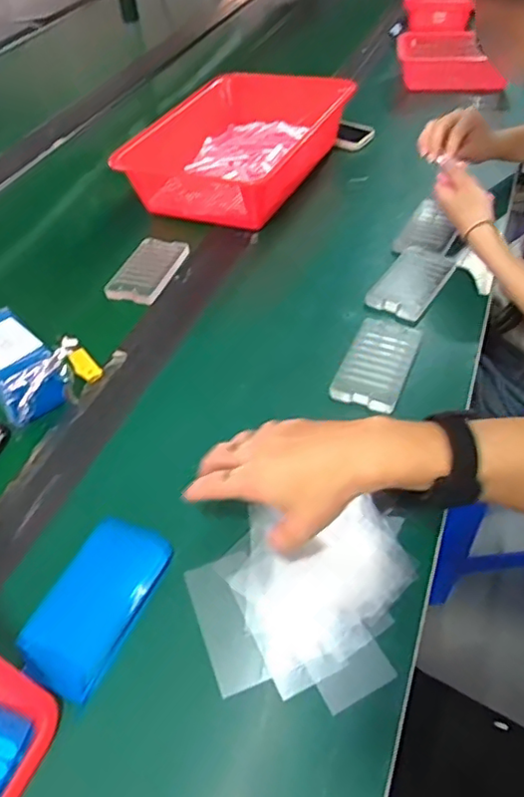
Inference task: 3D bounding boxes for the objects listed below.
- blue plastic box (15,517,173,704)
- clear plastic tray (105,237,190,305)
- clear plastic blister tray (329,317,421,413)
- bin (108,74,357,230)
[{"bbox_3d":[-0.131,0.159,0.471,0.066,0.020,0.132,17,51,20],"label":"blue plastic box"},{"bbox_3d":[-0.151,-0.171,0.793,0.073,0.013,0.123,11,50,16],"label":"clear plastic tray"},{"bbox_3d":[0.125,-0.040,0.651,0.069,0.013,0.133,15,51,18],"label":"clear plastic blister tray"},{"bbox_3d":[-0.033,-0.393,0.935,0.268,0.104,0.360,12,50,16],"label":"bin"}]

